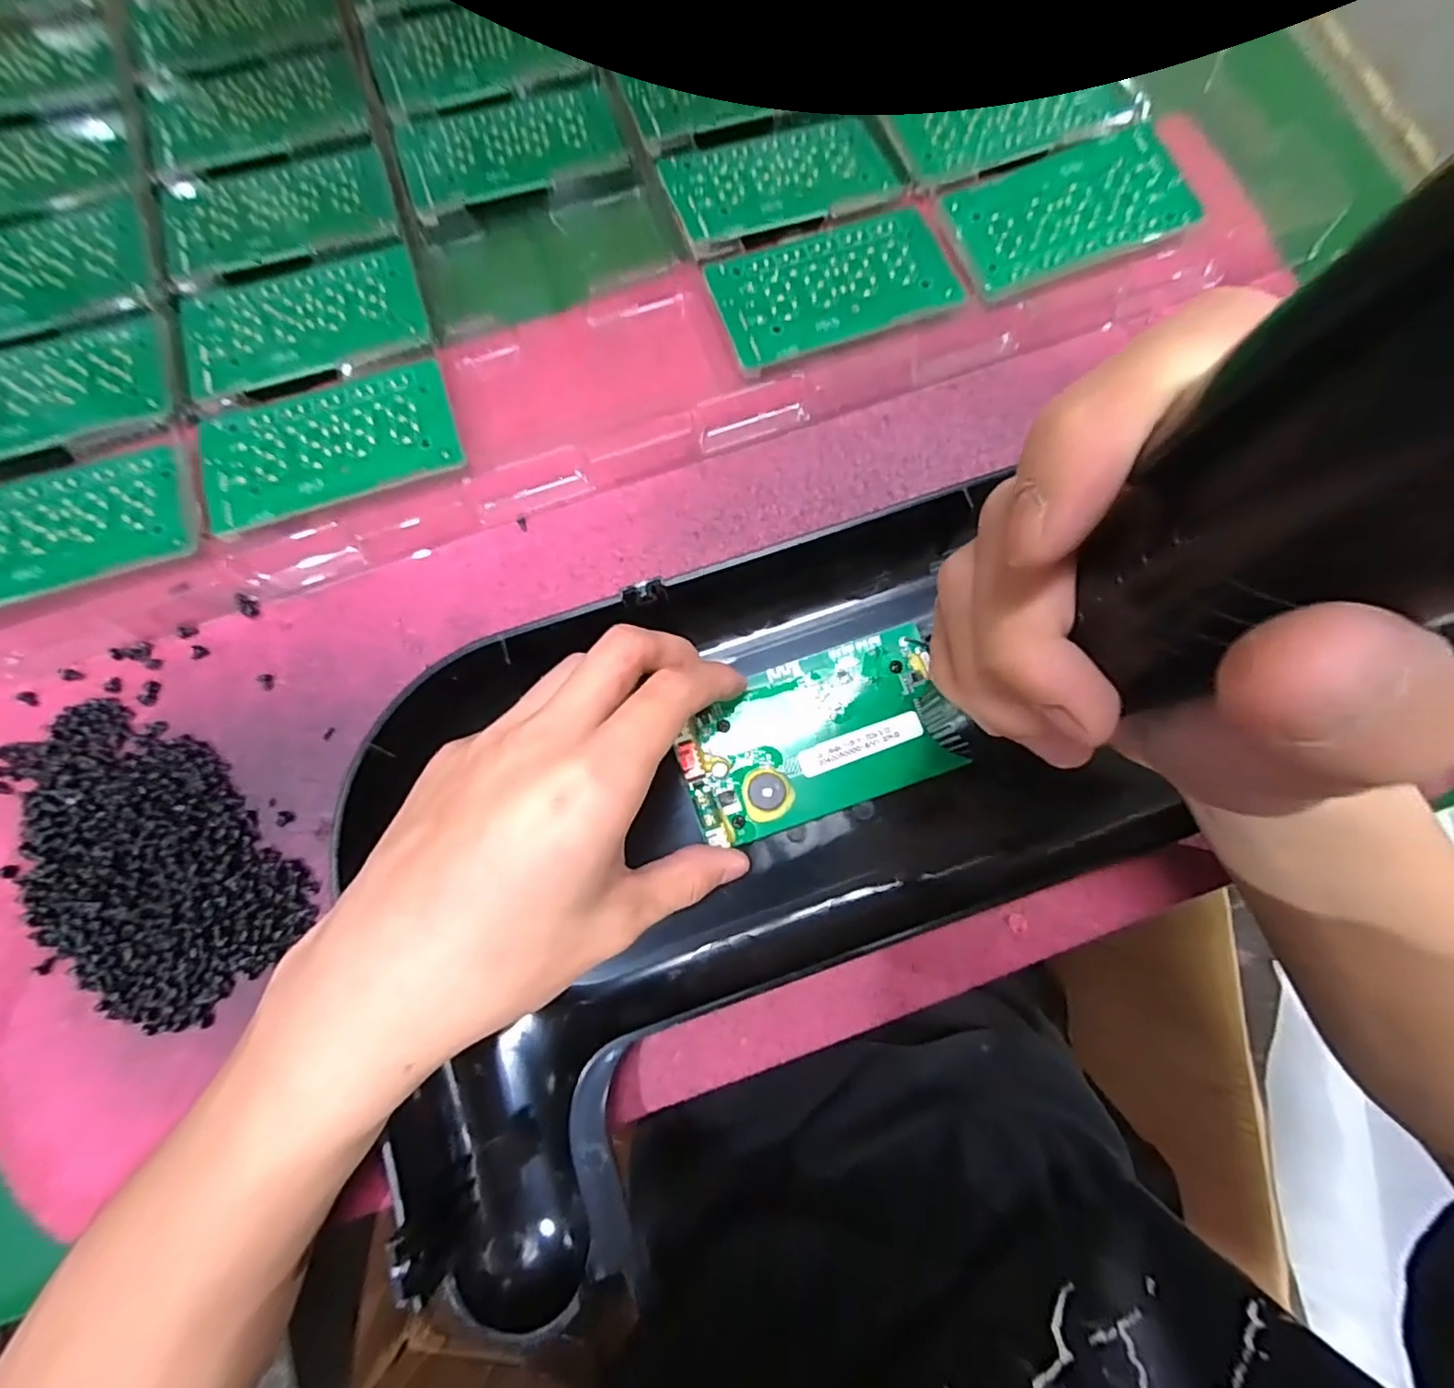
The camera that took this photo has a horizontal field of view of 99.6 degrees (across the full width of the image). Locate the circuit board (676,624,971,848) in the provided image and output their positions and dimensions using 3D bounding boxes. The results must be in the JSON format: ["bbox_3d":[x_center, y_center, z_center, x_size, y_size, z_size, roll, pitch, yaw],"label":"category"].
[{"bbox_3d":[0.035,0.016,0.236,0.103,0.007,0.057,-20,79,-3],"label":"circuit board"}]

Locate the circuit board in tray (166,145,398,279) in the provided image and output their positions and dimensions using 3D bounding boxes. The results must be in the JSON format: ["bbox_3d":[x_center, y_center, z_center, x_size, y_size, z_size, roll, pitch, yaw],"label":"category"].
[{"bbox_3d":[-0.217,-0.237,0.300,0.100,0.007,0.057,-18,79,-3],"label":"circuit board in tray"}]

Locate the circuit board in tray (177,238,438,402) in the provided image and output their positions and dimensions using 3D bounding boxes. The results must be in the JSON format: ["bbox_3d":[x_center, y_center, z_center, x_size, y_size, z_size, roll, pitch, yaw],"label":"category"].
[{"bbox_3d":[-0.194,-0.171,0.281,0.102,0.005,0.057,-19,79,-3],"label":"circuit board in tray"}]

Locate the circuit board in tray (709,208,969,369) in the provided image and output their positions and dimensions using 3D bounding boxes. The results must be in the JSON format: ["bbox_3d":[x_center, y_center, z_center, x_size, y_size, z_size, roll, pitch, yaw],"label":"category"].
[{"bbox_3d":[0.049,-0.185,0.280,0.105,0.006,0.058,-19,79,-3],"label":"circuit board in tray"}]

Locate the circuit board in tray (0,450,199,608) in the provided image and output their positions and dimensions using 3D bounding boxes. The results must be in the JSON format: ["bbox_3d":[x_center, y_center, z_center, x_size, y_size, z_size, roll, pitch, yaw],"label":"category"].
[{"bbox_3d":[-0.279,-0.068,0.253,0.103,0.009,0.058,-18,79,-3],"label":"circuit board in tray"}]

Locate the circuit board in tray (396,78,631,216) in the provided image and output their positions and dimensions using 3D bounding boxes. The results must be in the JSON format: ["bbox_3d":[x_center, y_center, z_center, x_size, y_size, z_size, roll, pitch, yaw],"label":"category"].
[{"bbox_3d":[-0.106,-0.275,0.307,0.105,0.004,0.057,-22,79,-3],"label":"circuit board in tray"}]

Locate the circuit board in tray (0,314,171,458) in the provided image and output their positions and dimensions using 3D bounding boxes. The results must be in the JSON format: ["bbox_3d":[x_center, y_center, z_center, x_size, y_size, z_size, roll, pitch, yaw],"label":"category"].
[{"bbox_3d":[-0.308,-0.136,0.275,0.107,0.005,0.059,-17,79,-2],"label":"circuit board in tray"}]

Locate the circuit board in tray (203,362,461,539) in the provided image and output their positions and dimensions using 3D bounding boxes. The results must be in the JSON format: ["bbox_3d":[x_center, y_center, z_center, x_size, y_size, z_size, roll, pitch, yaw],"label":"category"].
[{"bbox_3d":[-0.171,-0.109,0.264,0.102,0.009,0.060,-19,79,-3],"label":"circuit board in tray"}]

